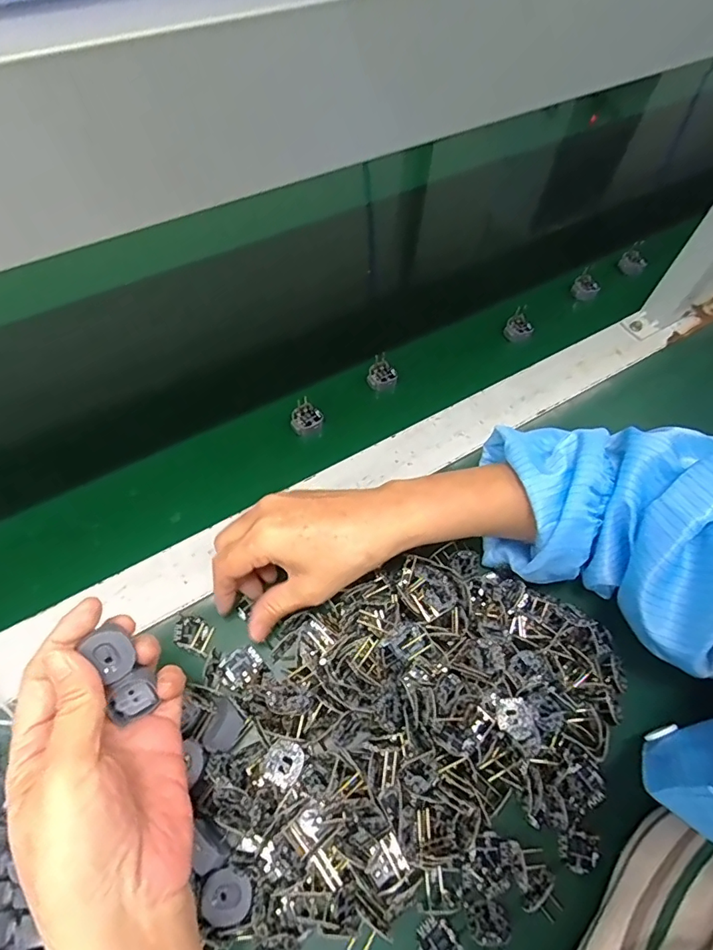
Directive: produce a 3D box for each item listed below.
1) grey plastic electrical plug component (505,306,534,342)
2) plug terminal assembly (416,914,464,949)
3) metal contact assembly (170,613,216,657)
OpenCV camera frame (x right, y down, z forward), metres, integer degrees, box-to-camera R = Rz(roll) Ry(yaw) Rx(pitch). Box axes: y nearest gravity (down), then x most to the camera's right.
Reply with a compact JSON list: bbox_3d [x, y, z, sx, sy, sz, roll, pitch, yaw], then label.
[{"bbox_3d":[0.168,-0.153,0.520,0.026,0.027,0.021,37,66,17],"label":"grey plastic electrical plug component"},{"bbox_3d":[0.046,0.262,0.280,0.021,0.004,0.024,-40,70,-21],"label":"plug terminal assembly"},{"bbox_3d":[-0.118,0.113,0.358,0.030,0.006,0.022,19,62,8],"label":"metal contact assembly"}]

